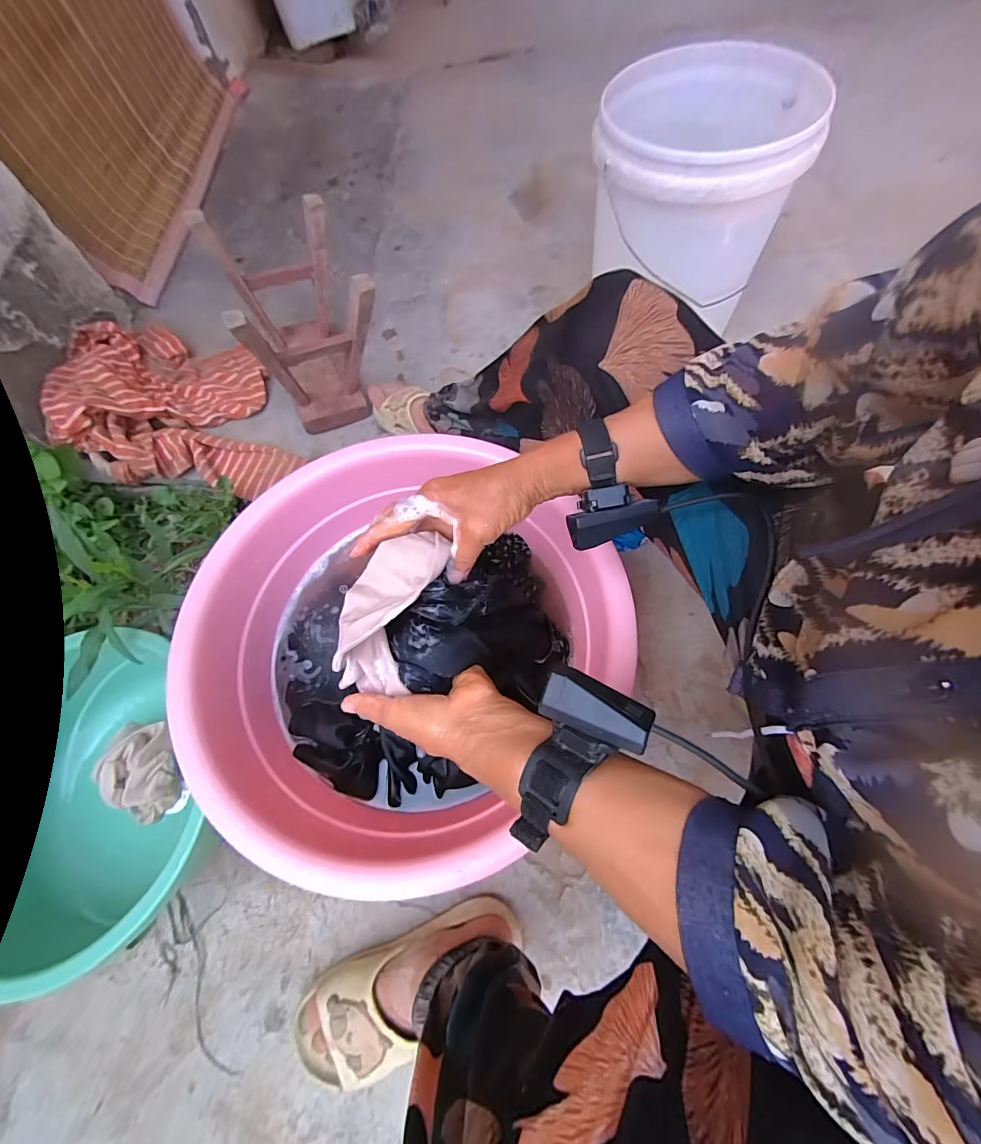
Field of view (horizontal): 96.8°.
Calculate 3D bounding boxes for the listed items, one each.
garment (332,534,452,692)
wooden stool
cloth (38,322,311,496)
[{"bbox_3d":[-0.089,0.031,0.363,0.075,0.057,0.147,23,88,9],"label":"garment"},{"bbox_3d":[-0.308,-0.418,0.731,0.193,0.240,0.234,-28,68,-8],"label":"wooden stool"},{"bbox_3d":[-0.528,-0.302,0.760,0.356,0.113,0.297,3,67,5],"label":"cloth"}]

